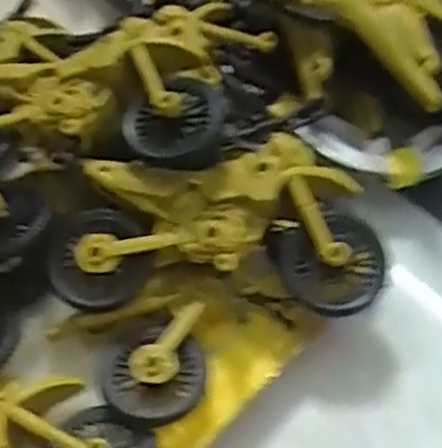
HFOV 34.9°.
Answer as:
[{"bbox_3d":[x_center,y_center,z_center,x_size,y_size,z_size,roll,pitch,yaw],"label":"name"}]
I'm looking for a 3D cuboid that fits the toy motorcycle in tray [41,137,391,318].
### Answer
[{"bbox_3d":[-0.001,0.001,0.258,0.114,0.030,0.058,2,54,3],"label":"toy motorcycle in tray"}]

